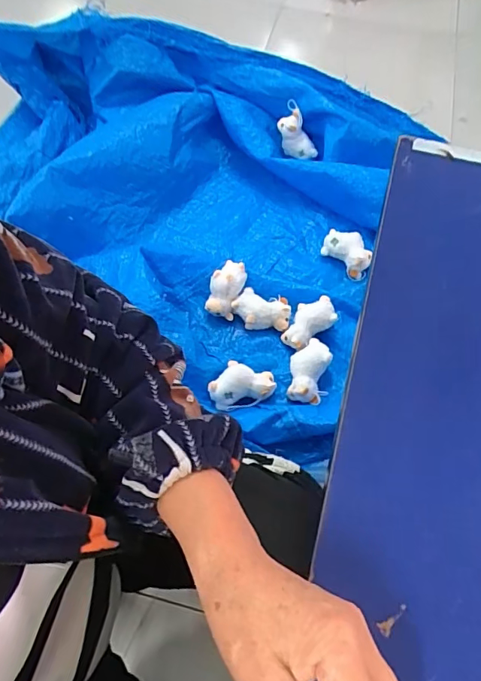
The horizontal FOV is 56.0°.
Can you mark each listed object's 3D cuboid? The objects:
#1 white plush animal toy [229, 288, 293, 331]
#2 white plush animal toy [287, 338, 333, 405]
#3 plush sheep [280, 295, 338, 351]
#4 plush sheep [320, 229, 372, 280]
[{"bbox_3d":[0.045,-0.063,0.959,0.123,0.049,0.077,16,64,7],"label":"white plush animal toy"},{"bbox_3d":[0.135,0.060,0.894,0.080,0.059,0.120,9,64,4],"label":"white plush animal toy"},{"bbox_3d":[0.137,-0.038,0.941,0.123,0.052,0.082,-35,69,-16],"label":"plush sheep"},{"bbox_3d":[0.248,-0.206,1.035,0.120,0.049,0.069,38,69,17],"label":"plush sheep"}]

